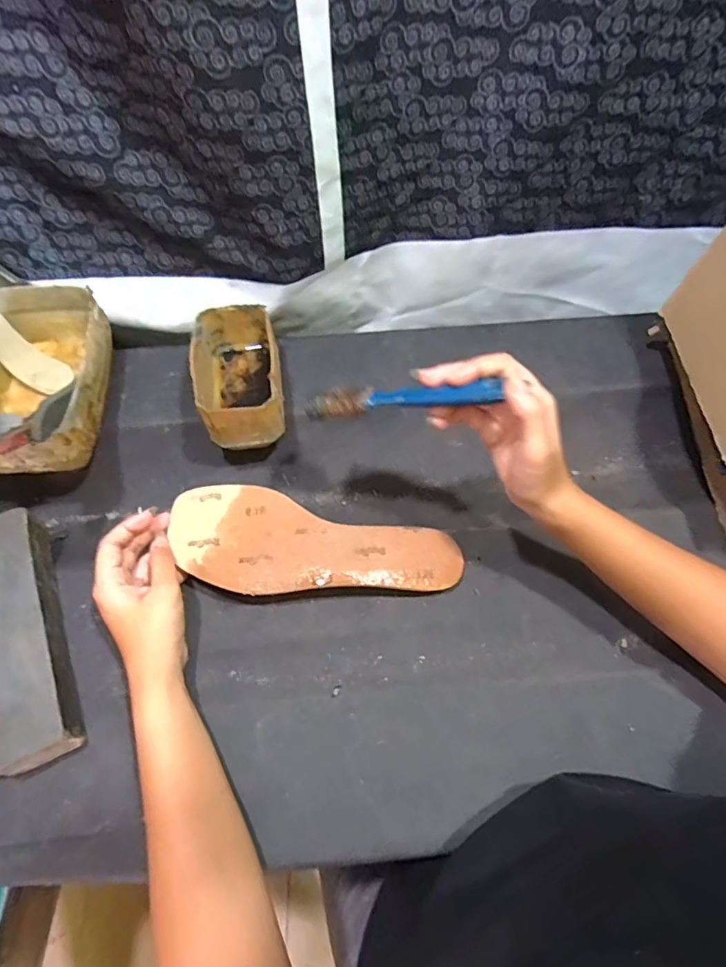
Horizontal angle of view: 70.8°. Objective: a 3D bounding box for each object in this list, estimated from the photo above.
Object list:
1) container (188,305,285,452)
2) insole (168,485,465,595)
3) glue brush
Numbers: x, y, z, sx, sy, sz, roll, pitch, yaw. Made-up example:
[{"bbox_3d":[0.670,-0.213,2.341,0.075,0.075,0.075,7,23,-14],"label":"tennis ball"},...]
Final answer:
[{"bbox_3d":[-0.115,-0.099,0.485,0.073,0.064,0.129,-9,61,-4],"label":"container"},{"bbox_3d":[-0.040,0.056,0.414,0.235,0.015,0.081,12,66,2],"label":"insole"},{"bbox_3d":[0.024,-0.061,0.361,0.143,0.009,0.024,1,61,28],"label":"glue brush"}]

